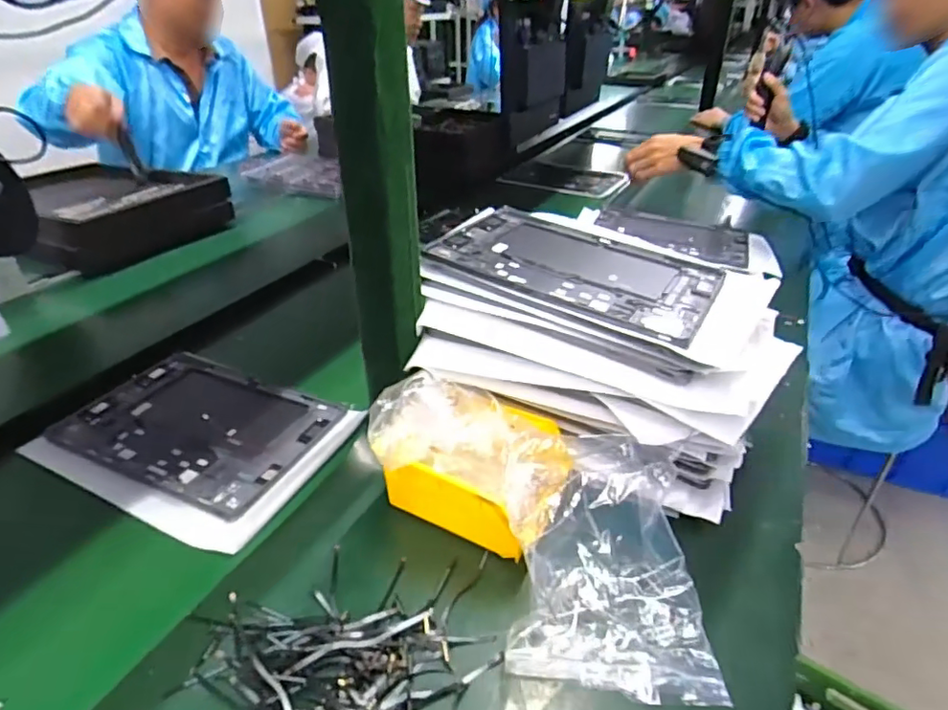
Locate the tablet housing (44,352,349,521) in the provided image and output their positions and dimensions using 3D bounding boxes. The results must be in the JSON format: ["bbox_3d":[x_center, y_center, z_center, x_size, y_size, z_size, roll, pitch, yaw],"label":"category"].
[{"bbox_3d":[-0.281,0.070,0.584,0.259,0.004,0.169,14,36,21],"label":"tablet housing"}]

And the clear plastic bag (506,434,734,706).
[{"bbox_3d":[0.095,0.148,0.408,0.140,0.044,0.175,1,68,3],"label":"clear plastic bag"}]

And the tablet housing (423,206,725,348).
[{"bbox_3d":[0.100,-0.088,0.548,0.259,0.013,0.175,23,38,24],"label":"tablet housing"}]

